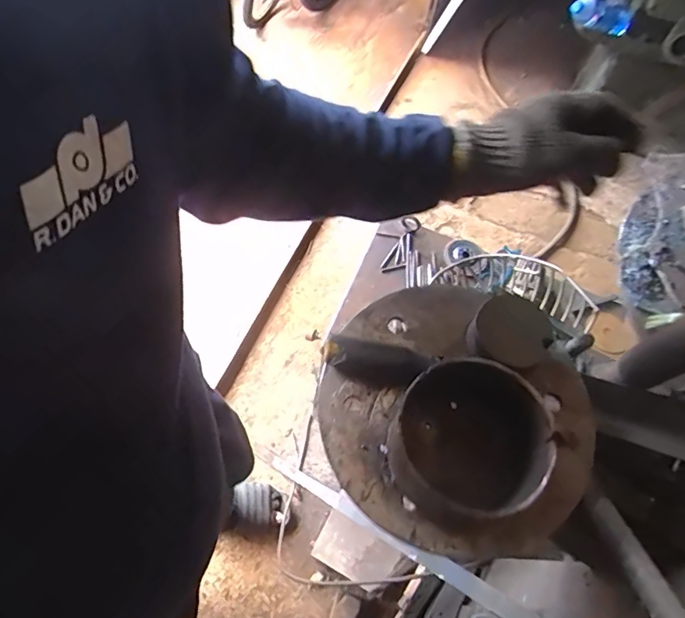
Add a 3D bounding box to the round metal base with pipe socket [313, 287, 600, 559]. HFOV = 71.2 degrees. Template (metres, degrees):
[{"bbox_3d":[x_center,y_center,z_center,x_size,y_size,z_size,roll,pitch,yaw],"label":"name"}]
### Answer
[{"bbox_3d":[0.097,0.073,0.399,0.219,0.091,0.234,2,62,-3],"label":"round metal base with pipe socket"}]

